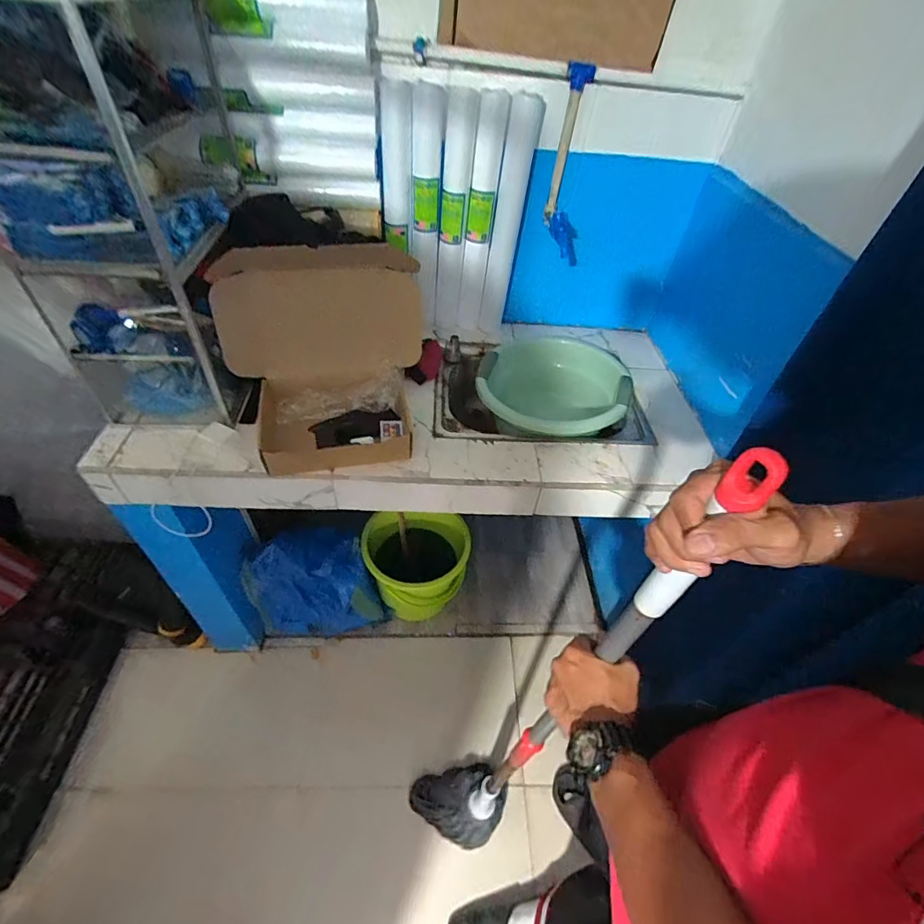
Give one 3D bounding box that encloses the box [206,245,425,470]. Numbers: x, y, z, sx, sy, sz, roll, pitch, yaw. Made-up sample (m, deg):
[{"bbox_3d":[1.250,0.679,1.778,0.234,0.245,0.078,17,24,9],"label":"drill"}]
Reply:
[{"bbox_3d":[-0.246,-0.176,0.868,0.368,0.281,0.277,-10,49,-16],"label":"box"}]

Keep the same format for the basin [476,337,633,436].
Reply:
[{"bbox_3d":[0.219,-0.162,1.141,0.333,0.175,0.362,3,46,-3],"label":"basin"}]

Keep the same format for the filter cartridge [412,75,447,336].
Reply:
[{"bbox_3d":[-0.085,-0.550,1.090,0.066,0.534,0.060,1,47,-5],"label":"filter cartridge"}]

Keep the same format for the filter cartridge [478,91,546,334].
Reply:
[{"bbox_3d":[0.102,-0.533,1.068,0.077,0.483,0.070,7,46,0],"label":"filter cartridge"}]

